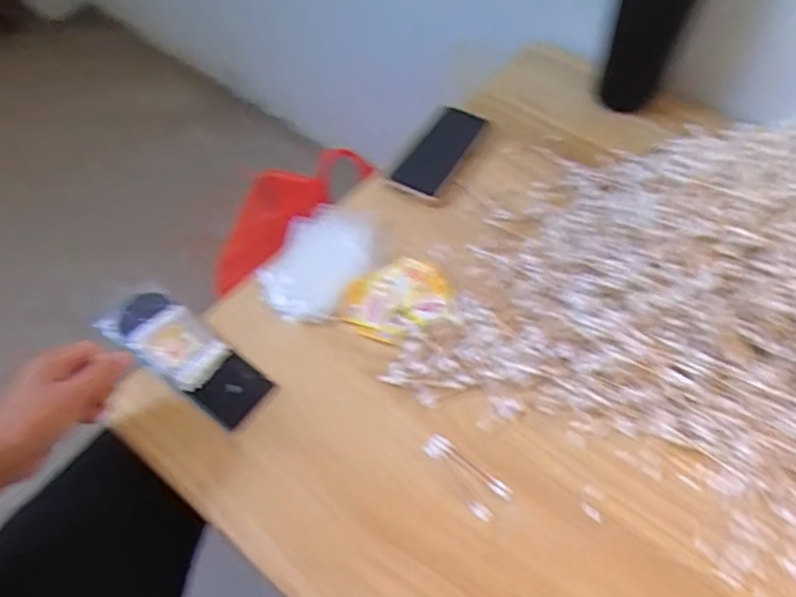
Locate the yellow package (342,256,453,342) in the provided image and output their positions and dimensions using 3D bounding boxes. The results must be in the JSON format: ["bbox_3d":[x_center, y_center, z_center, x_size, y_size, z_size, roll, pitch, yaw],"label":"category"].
[{"bbox_3d":[0.000,0.001,0.550,0.105,0.015,0.070,-29,60,-20],"label":"yellow package"}]

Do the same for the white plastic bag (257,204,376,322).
[{"bbox_3d":[-0.082,-0.039,0.566,0.092,0.027,0.131,29,59,18],"label":"white plastic bag"}]

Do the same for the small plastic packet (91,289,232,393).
[{"bbox_3d":[-0.220,0.034,0.529,0.126,0.022,0.063,29,59,19],"label":"small plastic packet"}]

